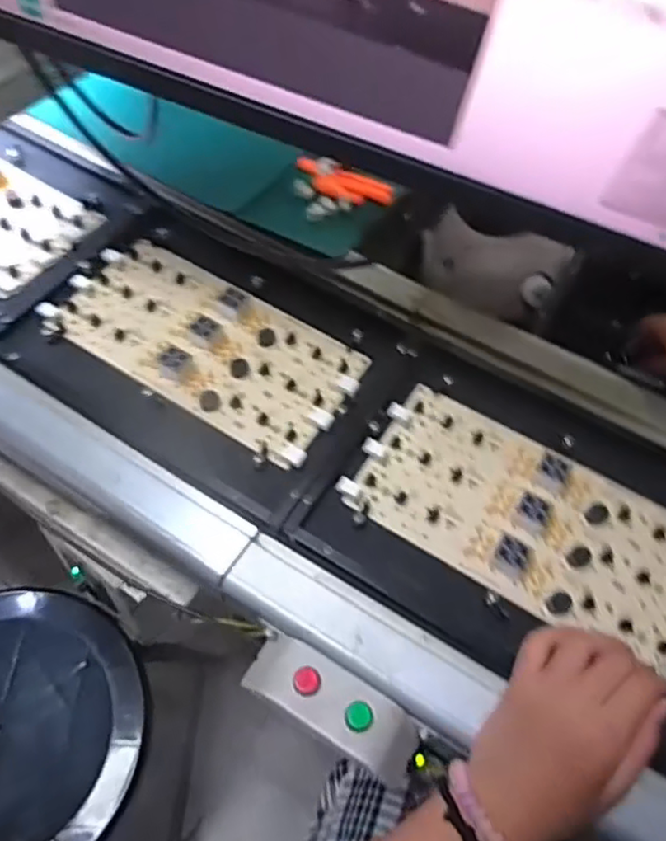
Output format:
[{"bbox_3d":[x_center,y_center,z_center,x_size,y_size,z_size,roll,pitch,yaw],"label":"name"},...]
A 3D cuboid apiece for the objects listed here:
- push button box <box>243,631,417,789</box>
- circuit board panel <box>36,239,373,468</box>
[{"bbox_3d":[0.002,0.184,0.411,0.117,0.034,0.041,29,61,14],"label":"push button box"},{"bbox_3d":[-0.109,-0.073,0.549,0.264,0.019,0.125,30,61,15],"label":"circuit board panel"}]

